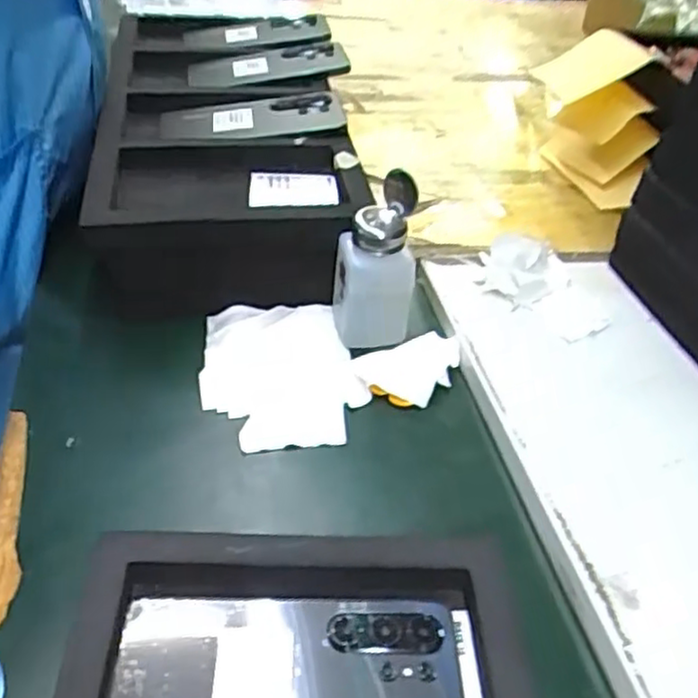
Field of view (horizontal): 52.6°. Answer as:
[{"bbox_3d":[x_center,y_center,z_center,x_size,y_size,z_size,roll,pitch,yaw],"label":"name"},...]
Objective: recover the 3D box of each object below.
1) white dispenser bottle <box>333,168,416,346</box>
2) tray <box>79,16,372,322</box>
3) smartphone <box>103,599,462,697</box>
[{"bbox_3d":[0.019,-0.066,0.532,0.062,0.119,0.055,4,42,0],"label":"white dispenser bottle"},{"bbox_3d":[-0.116,-0.208,0.708,0.228,0.101,0.458,-3,42,-8],"label":"tray"},{"bbox_3d":[-0.029,0.158,0.345,0.167,0.005,0.077,1,42,-3],"label":"smartphone"}]

